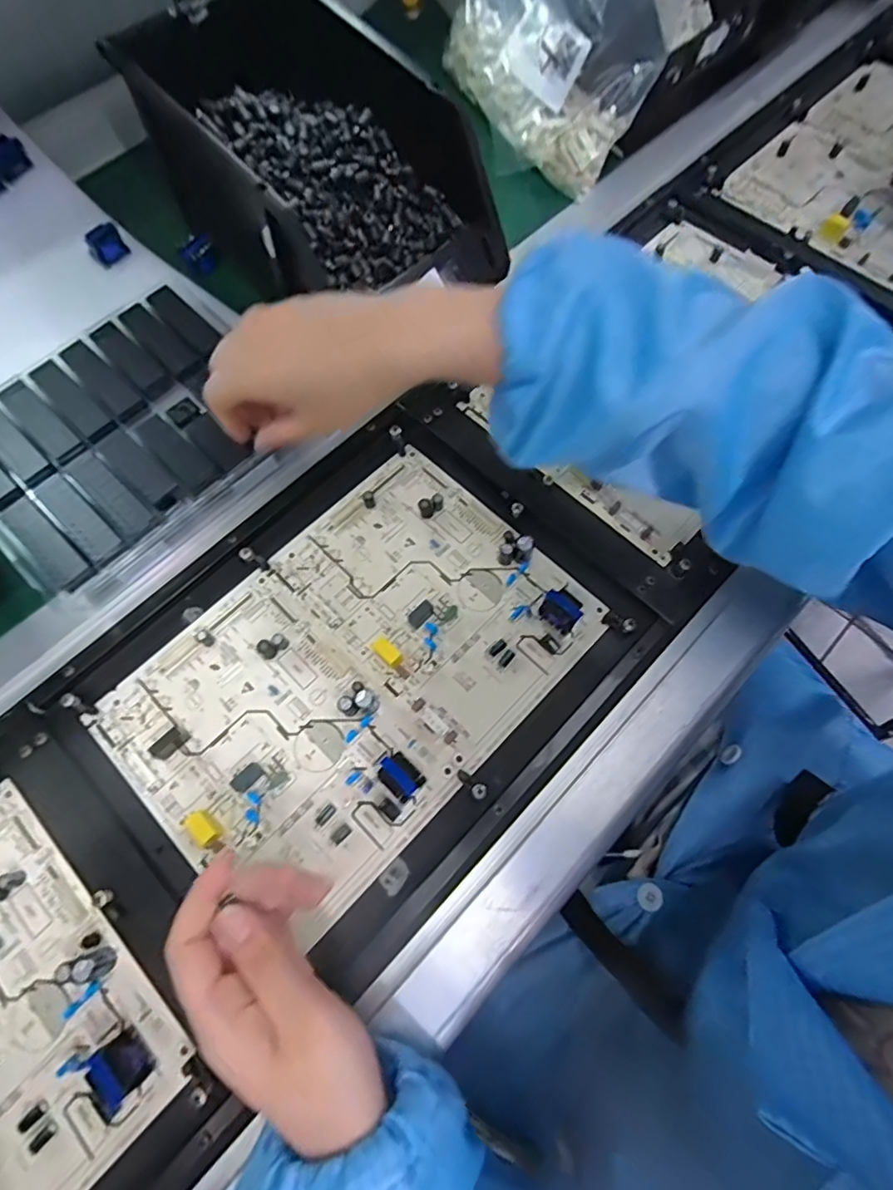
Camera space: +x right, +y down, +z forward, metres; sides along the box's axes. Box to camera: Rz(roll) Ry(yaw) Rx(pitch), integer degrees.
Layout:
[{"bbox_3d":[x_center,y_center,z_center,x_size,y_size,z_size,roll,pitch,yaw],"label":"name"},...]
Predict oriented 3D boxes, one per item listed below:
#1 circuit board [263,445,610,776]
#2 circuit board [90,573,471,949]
[{"bbox_3d":[-0.006,-0.004,0.383,0.194,0.019,0.144,41,74,16],"label":"circuit board"},{"bbox_3d":[-0.107,0.090,0.348,0.196,0.021,0.147,42,74,16],"label":"circuit board"}]

